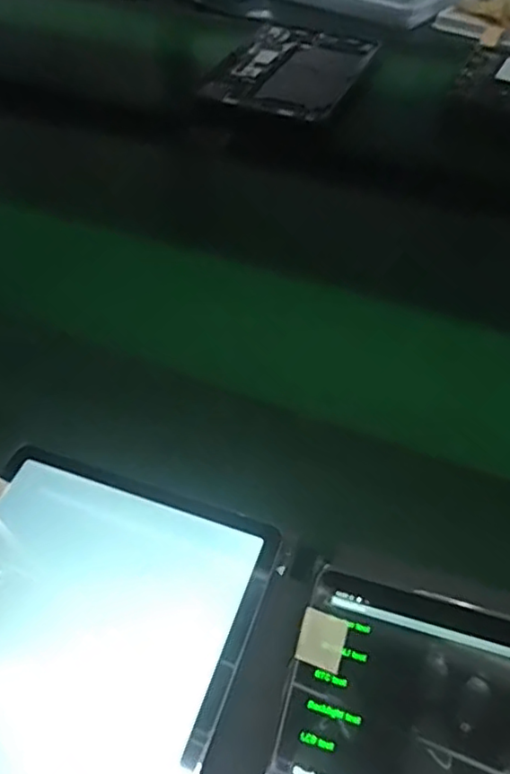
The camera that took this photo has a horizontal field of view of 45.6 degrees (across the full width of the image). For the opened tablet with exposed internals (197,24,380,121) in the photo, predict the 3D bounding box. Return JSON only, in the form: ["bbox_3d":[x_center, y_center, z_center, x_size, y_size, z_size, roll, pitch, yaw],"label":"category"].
[{"bbox_3d":[0.048,-0.398,0.748,0.163,0.015,0.236,18,53,16],"label":"opened tablet with exposed internals"}]

